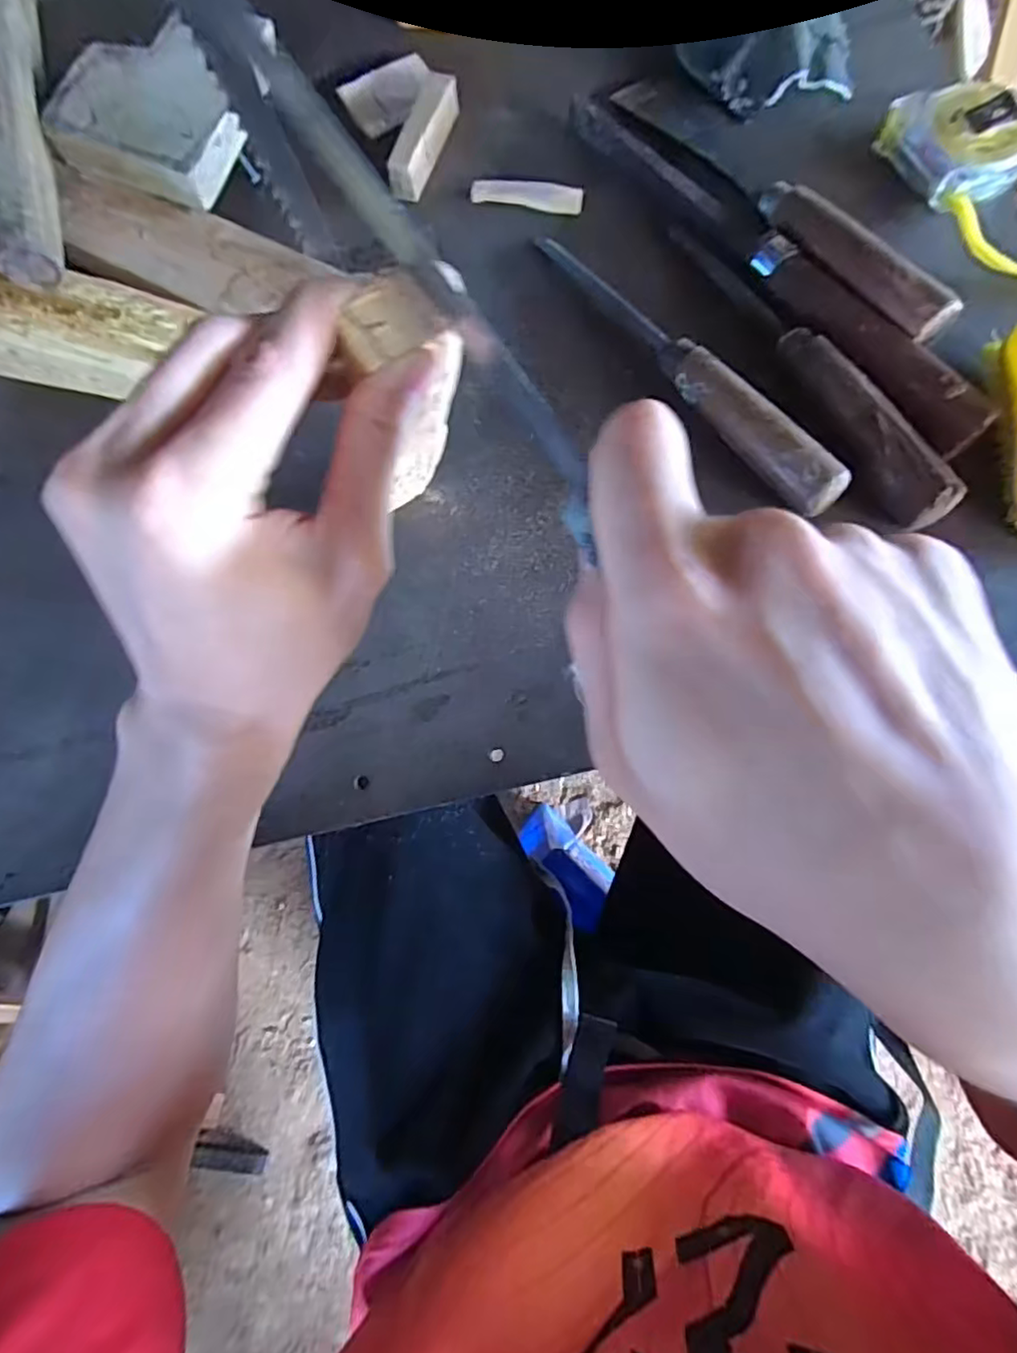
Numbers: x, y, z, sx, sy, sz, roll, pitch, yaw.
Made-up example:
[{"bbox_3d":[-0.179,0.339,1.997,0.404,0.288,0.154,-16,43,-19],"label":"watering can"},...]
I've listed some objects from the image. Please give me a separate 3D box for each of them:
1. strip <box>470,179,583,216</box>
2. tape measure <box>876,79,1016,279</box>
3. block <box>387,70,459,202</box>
[{"bbox_3d":[0.012,-0.302,0.390,0.069,0.005,0.017,8,77,6],"label":"strip"},{"bbox_3d":[0.286,-0.270,0.355,0.054,0.027,0.170,-27,76,-3],"label":"tape measure"},{"bbox_3d":[-0.053,-0.340,0.389,0.019,0.022,0.082,18,78,8],"label":"block"}]

